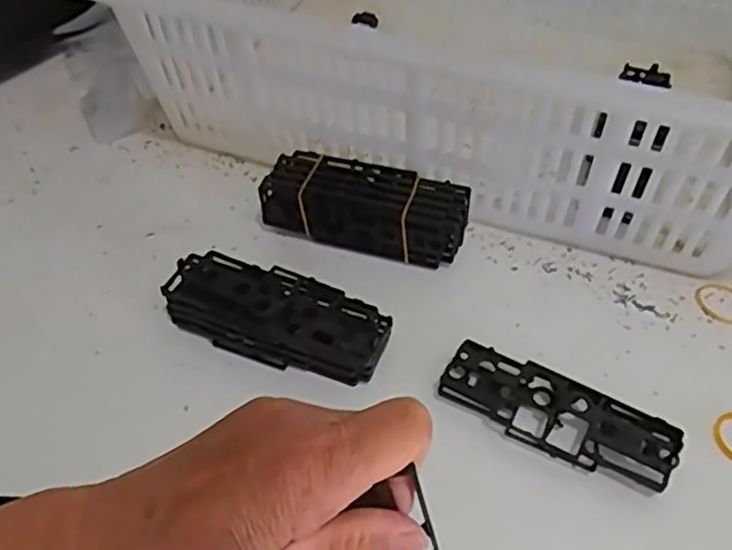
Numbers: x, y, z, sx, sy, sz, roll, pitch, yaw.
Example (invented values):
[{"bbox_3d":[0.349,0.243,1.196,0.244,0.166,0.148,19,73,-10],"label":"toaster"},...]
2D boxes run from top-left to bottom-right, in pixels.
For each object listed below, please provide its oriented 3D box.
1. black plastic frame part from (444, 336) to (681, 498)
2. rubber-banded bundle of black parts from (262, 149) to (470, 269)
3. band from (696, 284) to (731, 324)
[{"bbox_3d":[0.100,0.074,0.366,0.121,0.016,0.042,23,49,20],"label":"black plastic frame part"},{"bbox_3d":[-0.001,-0.043,0.455,0.131,0.044,0.045,11,46,10],"label":"rubber-banded bundle of black parts"},{"bbox_3d":[0.221,0.017,0.427,0.029,0.004,0.031,1,45,-1],"label":"band"}]

